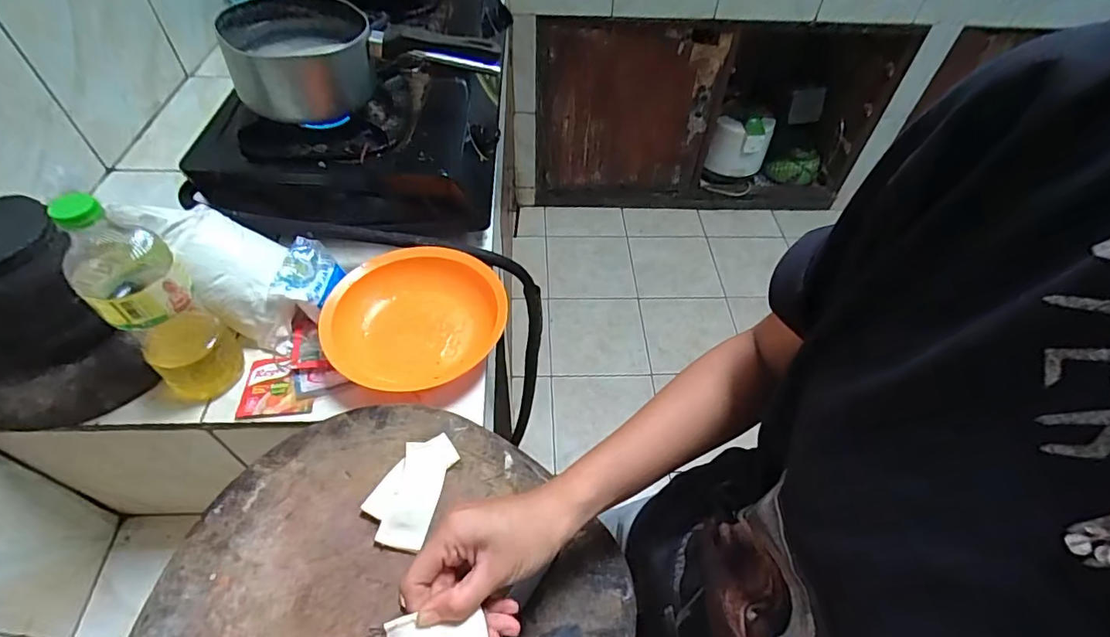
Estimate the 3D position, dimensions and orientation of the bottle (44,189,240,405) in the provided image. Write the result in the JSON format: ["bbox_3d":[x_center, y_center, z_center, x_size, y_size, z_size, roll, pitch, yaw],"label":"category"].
[{"bbox_3d":[-0.374,-0.015,0.482,0.072,0.231,0.074,34,57,22],"label":"bottle"}]

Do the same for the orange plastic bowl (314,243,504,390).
[{"bbox_3d":[-0.163,-0.004,0.613,0.202,0.045,0.177,-9,52,-10],"label":"orange plastic bowl"}]

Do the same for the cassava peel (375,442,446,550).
[{"bbox_3d":[-0.120,0.152,0.451,0.040,0.013,0.086,10,51,5],"label":"cassava peel"}]

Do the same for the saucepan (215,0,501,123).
[{"bbox_3d":[-0.241,-0.333,0.665,0.309,0.108,0.145,-16,53,-15],"label":"saucepan"}]

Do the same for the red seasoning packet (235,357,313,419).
[{"bbox_3d":[-0.305,0.072,0.574,0.074,0.009,0.078,-7,51,-8],"label":"red seasoning packet"}]

